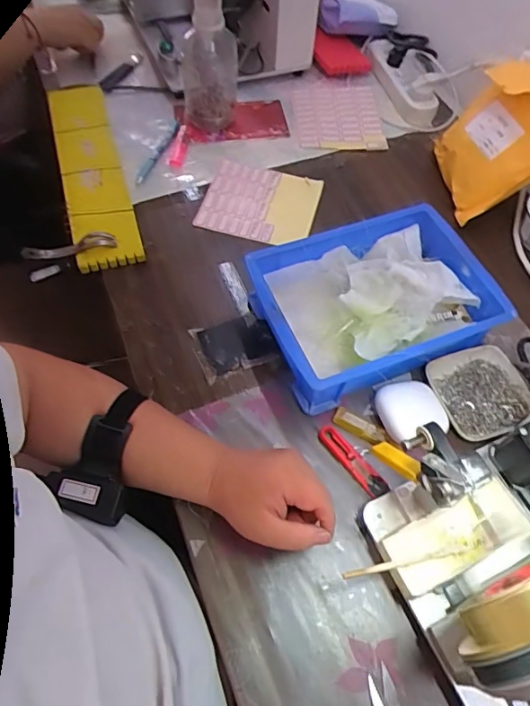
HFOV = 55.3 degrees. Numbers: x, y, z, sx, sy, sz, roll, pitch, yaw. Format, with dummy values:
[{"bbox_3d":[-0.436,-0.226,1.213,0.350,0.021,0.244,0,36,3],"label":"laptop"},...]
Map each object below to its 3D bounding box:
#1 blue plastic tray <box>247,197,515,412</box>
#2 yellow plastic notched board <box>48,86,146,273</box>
[{"bbox_3d":[0.121,-0.056,0.569,0.246,0.067,0.183,-18,62,-13],"label":"blue plastic tray"},{"bbox_3d":[-0.242,-0.258,0.705,0.079,0.022,0.355,-16,61,-8],"label":"yellow plastic notched board"}]

